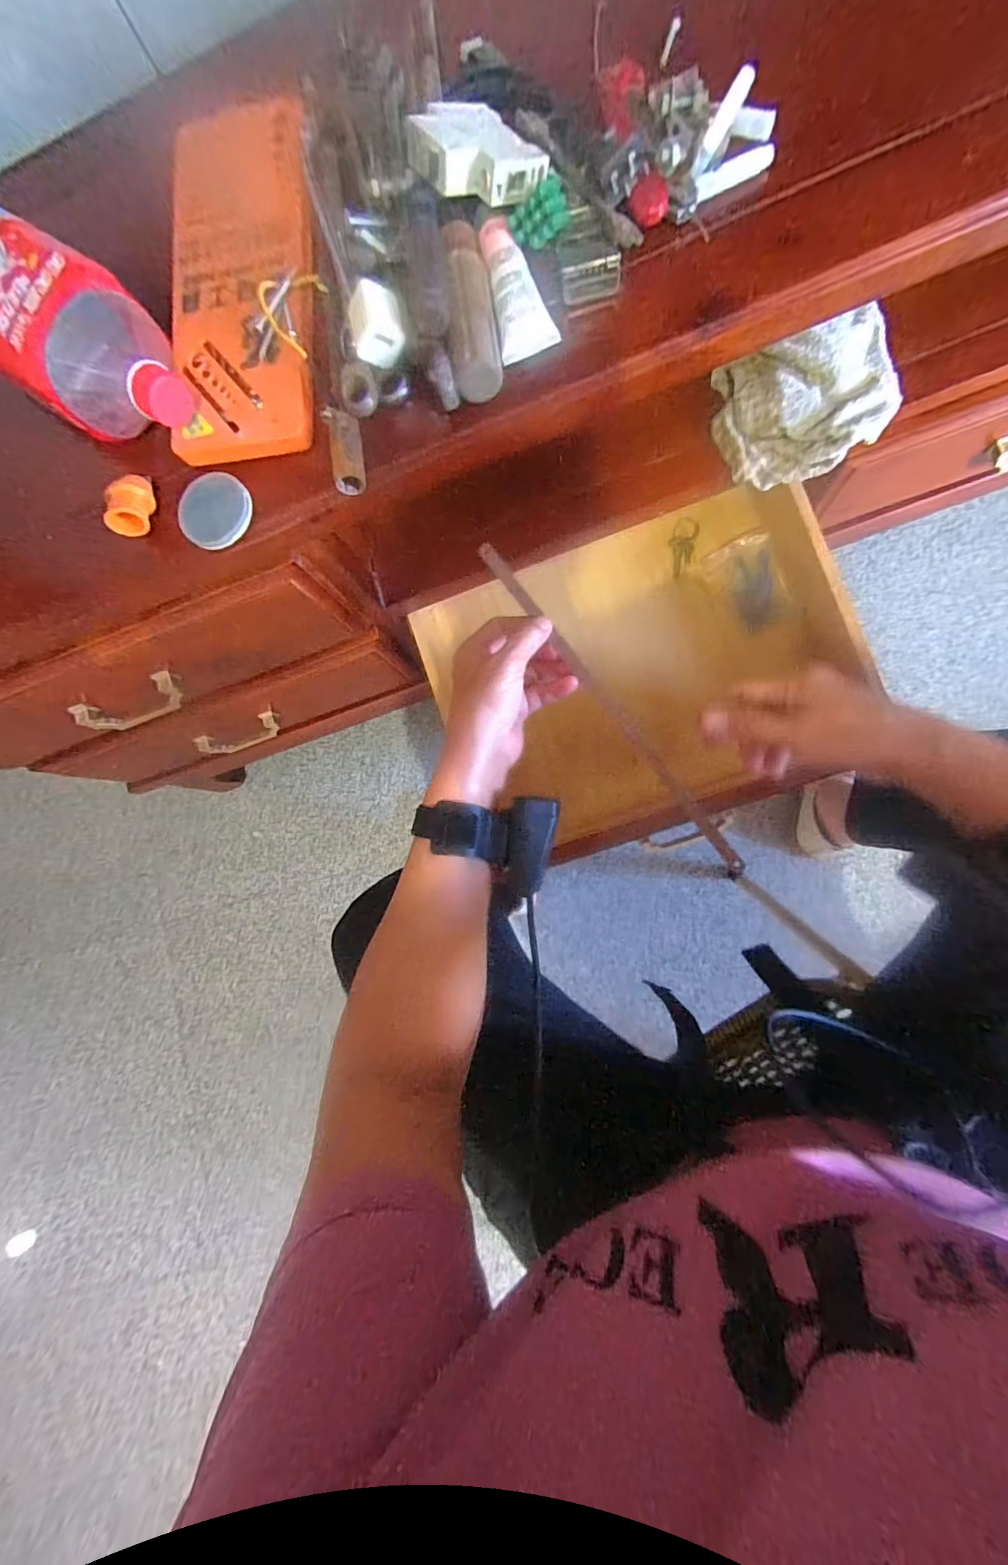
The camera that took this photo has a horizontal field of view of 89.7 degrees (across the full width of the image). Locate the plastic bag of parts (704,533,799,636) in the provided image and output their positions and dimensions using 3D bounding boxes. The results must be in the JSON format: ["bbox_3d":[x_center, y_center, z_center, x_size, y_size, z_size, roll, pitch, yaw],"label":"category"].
[{"bbox_3d":[0.295,-0.235,0.602,0.072,0.018,0.114,-20,81,7],"label":"plastic bag of parts"}]

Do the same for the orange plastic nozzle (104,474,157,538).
[{"bbox_3d":[-0.265,-0.197,0.359,0.025,0.019,0.043,22,88,11],"label":"orange plastic nozzle"}]

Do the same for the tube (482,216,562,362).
[{"bbox_3d":[0.005,-0.316,0.323,0.035,0.014,0.081,-19,81,8],"label":"tube"}]

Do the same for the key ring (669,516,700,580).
[{"bbox_3d":[0.218,-0.289,0.621,0.031,0.004,0.072,14,87,11],"label":"key ring"}]

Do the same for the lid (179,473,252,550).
[{"bbox_3d":[-0.207,-0.194,0.361,0.052,0.010,0.052,-1,84,10],"label":"lid"}]

